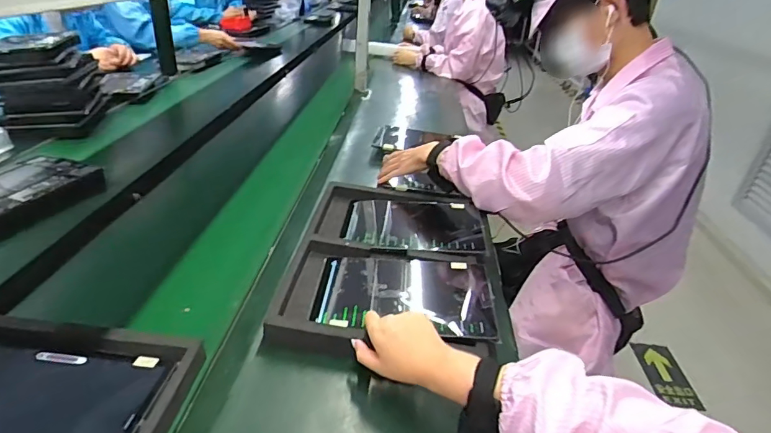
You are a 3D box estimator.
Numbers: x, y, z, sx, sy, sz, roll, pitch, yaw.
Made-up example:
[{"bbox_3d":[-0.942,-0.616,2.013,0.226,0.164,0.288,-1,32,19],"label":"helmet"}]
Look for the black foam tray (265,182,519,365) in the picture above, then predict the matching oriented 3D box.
[{"bbox_3d":[0.021,0.074,0.778,0.322,0.046,0.440,6,31,1],"label":"black foam tray"}]

